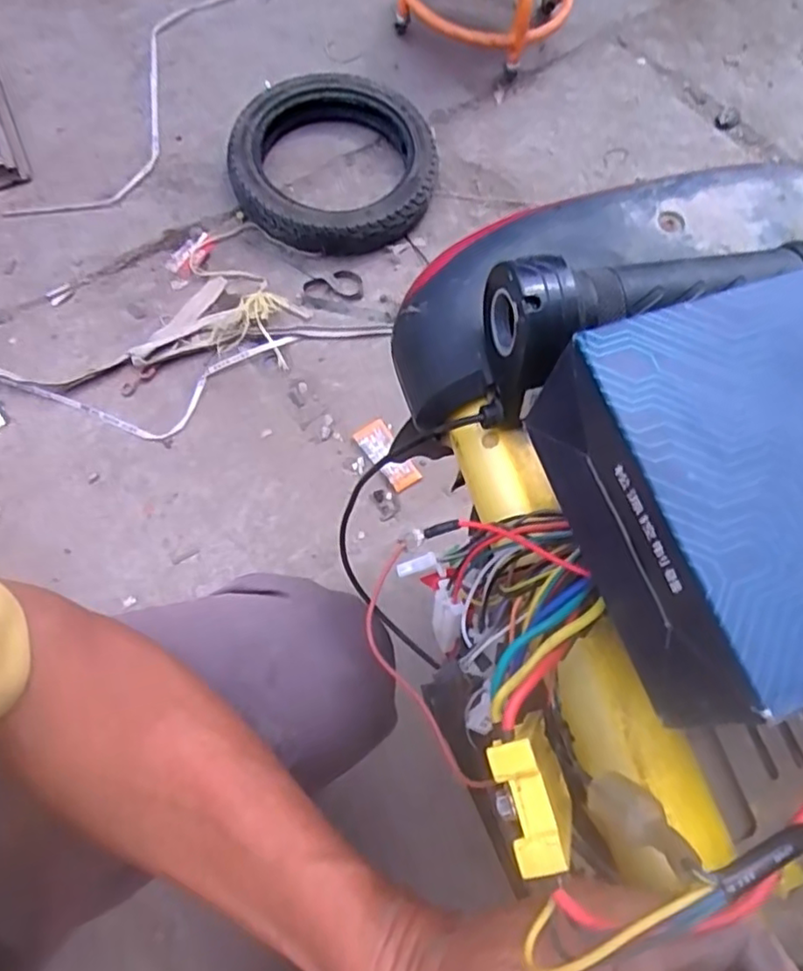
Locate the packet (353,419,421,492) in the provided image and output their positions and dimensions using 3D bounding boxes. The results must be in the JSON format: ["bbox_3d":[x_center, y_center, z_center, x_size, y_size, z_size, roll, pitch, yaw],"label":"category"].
[{"bbox_3d":[-0.022,-0.045,0.941,0.051,0.014,0.113,-32,74,-14],"label":"packet"}]

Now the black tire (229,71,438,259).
[{"bbox_3d":[-0.108,-0.544,1.093,0.325,0.109,0.325,1,69,-2],"label":"black tire"}]

